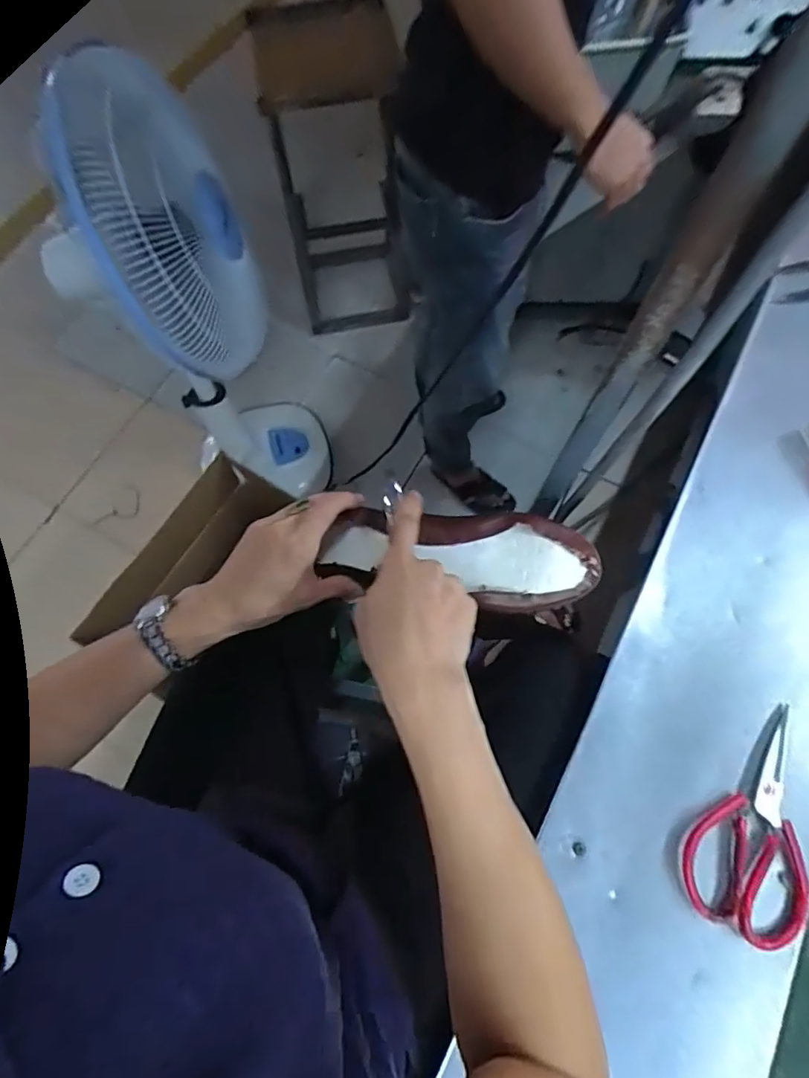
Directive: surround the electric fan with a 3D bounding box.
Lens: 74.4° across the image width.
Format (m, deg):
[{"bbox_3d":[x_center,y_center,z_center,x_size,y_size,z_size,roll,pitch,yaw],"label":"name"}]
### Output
[{"bbox_3d":[-0.369,-0.357,1.049,0.270,0.918,0.393,-27,72,-8],"label":"electric fan"}]

